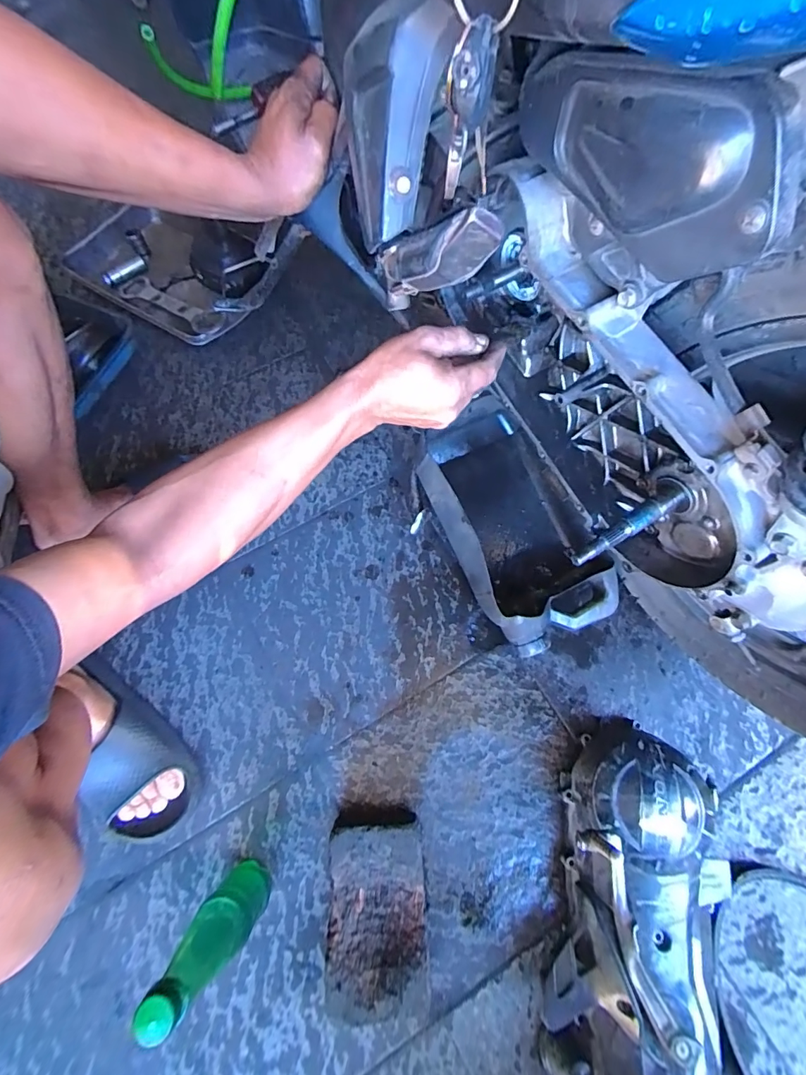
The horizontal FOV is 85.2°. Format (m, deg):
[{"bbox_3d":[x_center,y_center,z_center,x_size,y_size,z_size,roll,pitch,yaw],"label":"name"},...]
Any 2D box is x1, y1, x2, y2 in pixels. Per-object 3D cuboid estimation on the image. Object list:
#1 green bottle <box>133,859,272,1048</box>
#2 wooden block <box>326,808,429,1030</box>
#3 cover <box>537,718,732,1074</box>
[{"bbox_3d":[-0.174,0.369,0.413,0.050,0.217,0.050,0,71,0],"label":"green bottle"},{"bbox_3d":[-0.028,0.410,0.487,0.107,0.061,0.182,1,71,0],"label":"wooden block"},{"bbox_3d":[0.257,0.424,0.470,0.186,0.090,0.411,13,71,4],"label":"cover"}]

